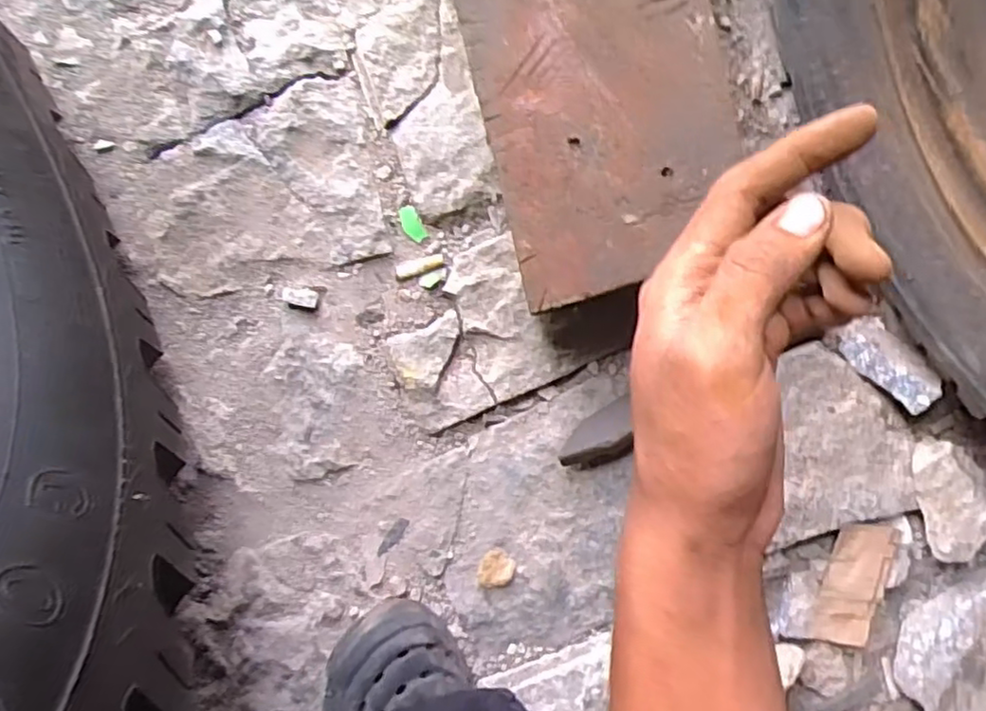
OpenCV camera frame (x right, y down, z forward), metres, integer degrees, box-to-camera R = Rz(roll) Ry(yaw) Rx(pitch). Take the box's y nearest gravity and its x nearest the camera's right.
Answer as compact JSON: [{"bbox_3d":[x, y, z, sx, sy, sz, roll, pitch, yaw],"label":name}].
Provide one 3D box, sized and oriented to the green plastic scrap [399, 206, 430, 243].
[{"bbox_3d":[-0.062,-0.101,0.527,0.014,0.004,0.029,-27,93,0],"label":"green plastic scrap"}]

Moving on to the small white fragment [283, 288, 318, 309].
[{"bbox_3d":[-0.149,-0.044,0.529,0.027,0.006,0.014,6,92,-2],"label":"small white fragment"}]

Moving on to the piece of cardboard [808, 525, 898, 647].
[{"bbox_3d":[0.291,0.184,0.549,0.052,0.009,0.100,11,92,-2],"label":"piece of cardboard"}]

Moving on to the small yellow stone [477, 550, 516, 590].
[{"bbox_3d":[0.003,0.167,0.533,0.027,0.006,0.029,0,92,-1],"label":"small yellow stone"}]

